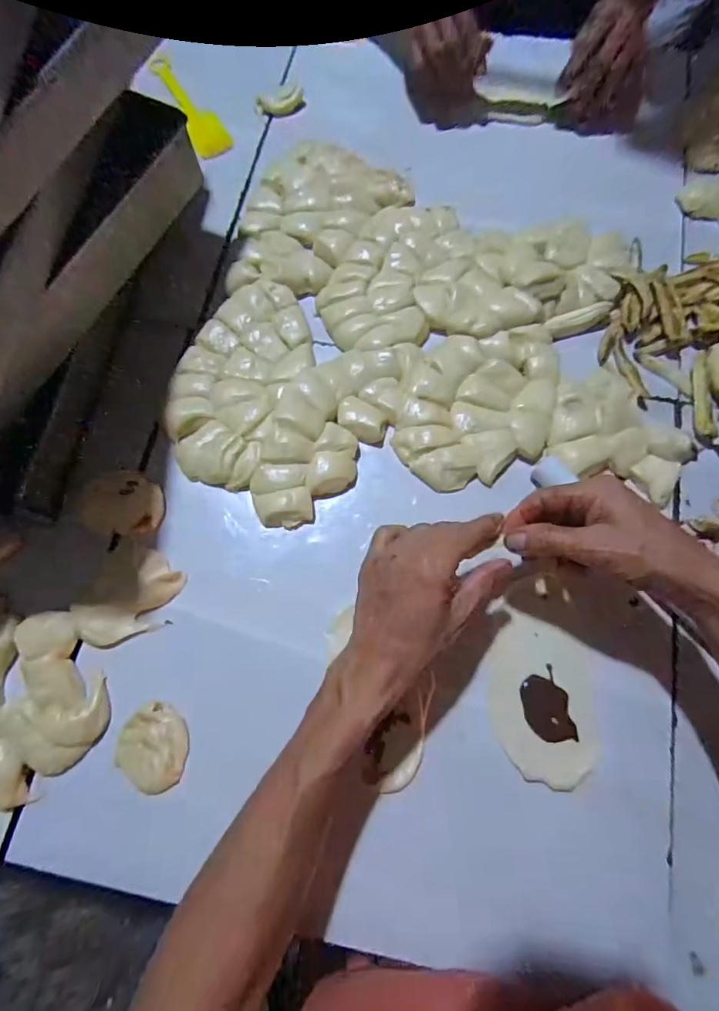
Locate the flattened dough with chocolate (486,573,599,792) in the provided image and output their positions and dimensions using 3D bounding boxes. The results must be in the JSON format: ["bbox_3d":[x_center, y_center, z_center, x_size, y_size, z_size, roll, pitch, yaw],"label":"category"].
[{"bbox_3d":[0.152,0.144,0.393,0.083,0.007,0.161,-4,73,-1],"label":"flattened dough with chocolate"}]

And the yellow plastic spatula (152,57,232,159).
[{"bbox_3d":[-0.213,-0.503,0.586,0.045,0.010,0.189,-28,76,-6],"label":"yellow plastic spatula"}]

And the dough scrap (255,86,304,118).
[{"bbox_3d":[-0.099,-0.500,0.580,0.061,0.015,0.022,-13,73,-3],"label":"dough scrap"}]

